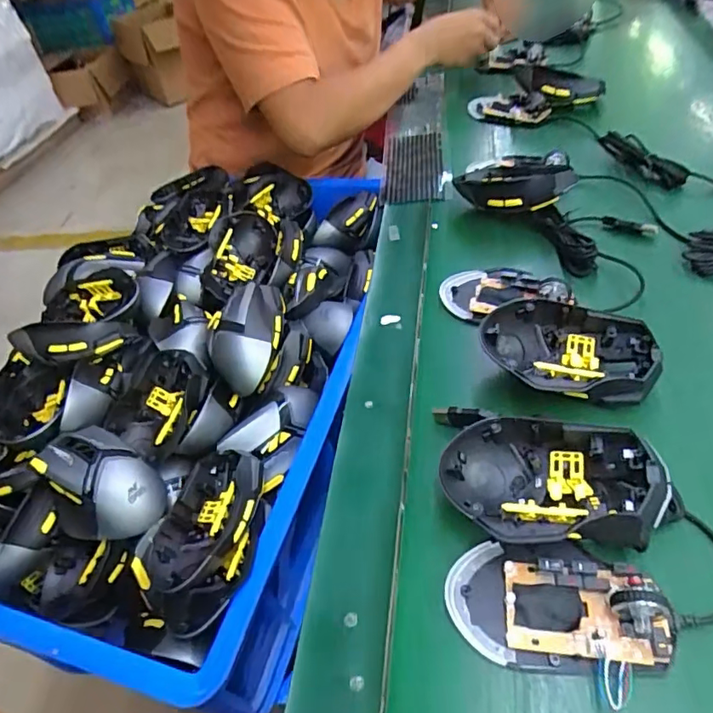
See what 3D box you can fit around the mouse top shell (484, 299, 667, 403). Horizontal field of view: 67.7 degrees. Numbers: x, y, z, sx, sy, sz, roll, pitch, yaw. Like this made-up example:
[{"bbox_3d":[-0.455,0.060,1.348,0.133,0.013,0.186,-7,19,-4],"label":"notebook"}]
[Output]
[{"bbox_3d":[0.152,0.001,0.383,0.124,0.048,0.076,10,54,11],"label":"mouse top shell"}]

